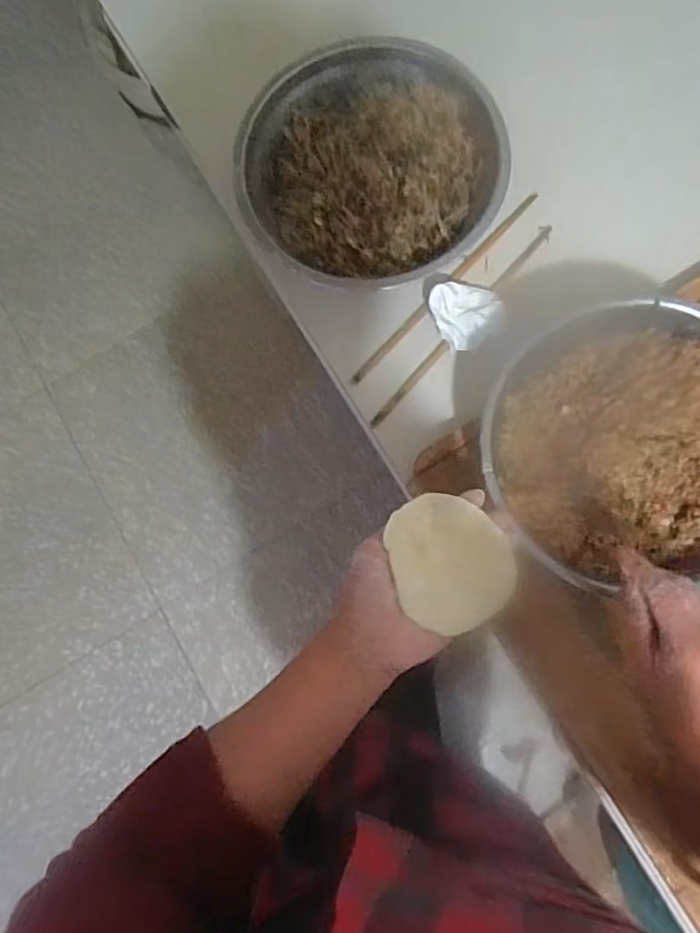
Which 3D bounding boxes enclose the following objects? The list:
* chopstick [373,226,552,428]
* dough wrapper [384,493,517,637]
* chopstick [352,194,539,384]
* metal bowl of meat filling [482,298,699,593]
[{"bbox_3d":[0.110,-0.140,0.604,0.012,0.015,0.262,41,87,9],"label":"chopstick"},{"bbox_3d":[0.074,0.070,0.455,0.103,0.005,0.086,43,81,0],"label":"dough wrapper"},{"bbox_3d":[0.093,-0.174,0.602,0.252,0.013,0.010,-45,81,-2],"label":"chopstick"},{"bbox_3d":[0.227,-0.014,0.503,0.229,0.072,0.224,-1,82,5],"label":"metal bowl of meat filling"}]

